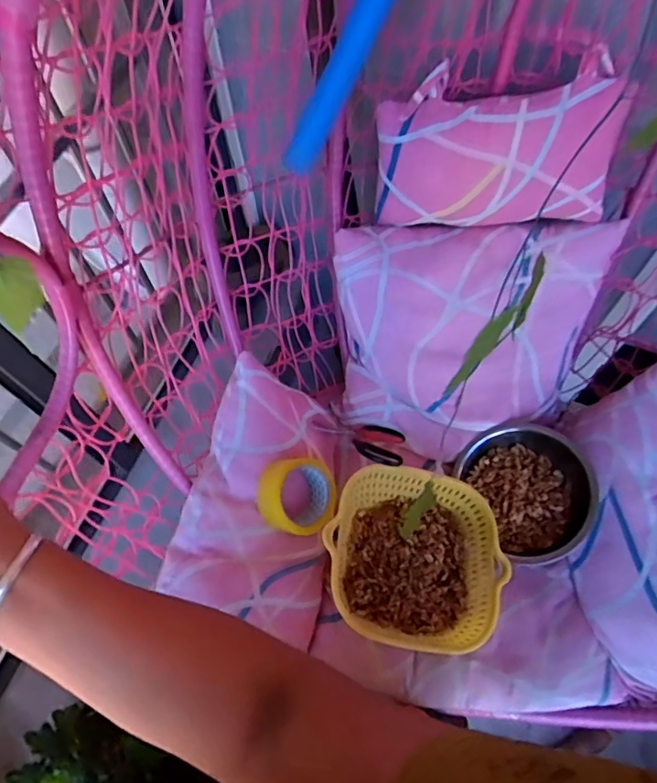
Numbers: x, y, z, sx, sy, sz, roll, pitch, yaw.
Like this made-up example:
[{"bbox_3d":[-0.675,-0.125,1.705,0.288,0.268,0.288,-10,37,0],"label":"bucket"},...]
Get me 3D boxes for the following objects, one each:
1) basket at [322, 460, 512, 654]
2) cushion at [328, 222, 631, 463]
[{"bbox_3d":[0.121,0.226,0.744,0.233,0.099,0.232,10,67,4],"label":"basket"},{"bbox_3d":[0.218,-0.064,0.859,0.397,0.110,0.389,1,106,6],"label":"cushion"}]

